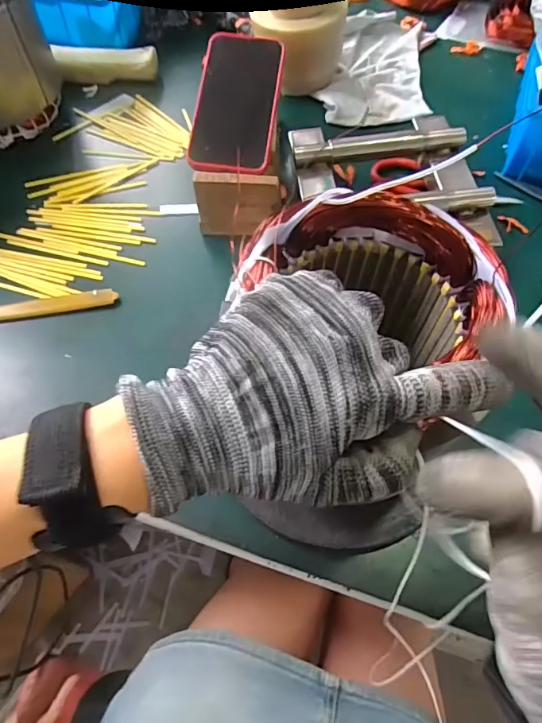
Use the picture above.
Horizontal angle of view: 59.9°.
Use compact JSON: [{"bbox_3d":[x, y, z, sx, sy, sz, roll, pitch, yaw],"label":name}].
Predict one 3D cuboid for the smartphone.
[{"bbox_3d":[-0.035,-0.261,0.474,0.080,0.011,0.174,6,75,2],"label":"smartphone"}]

